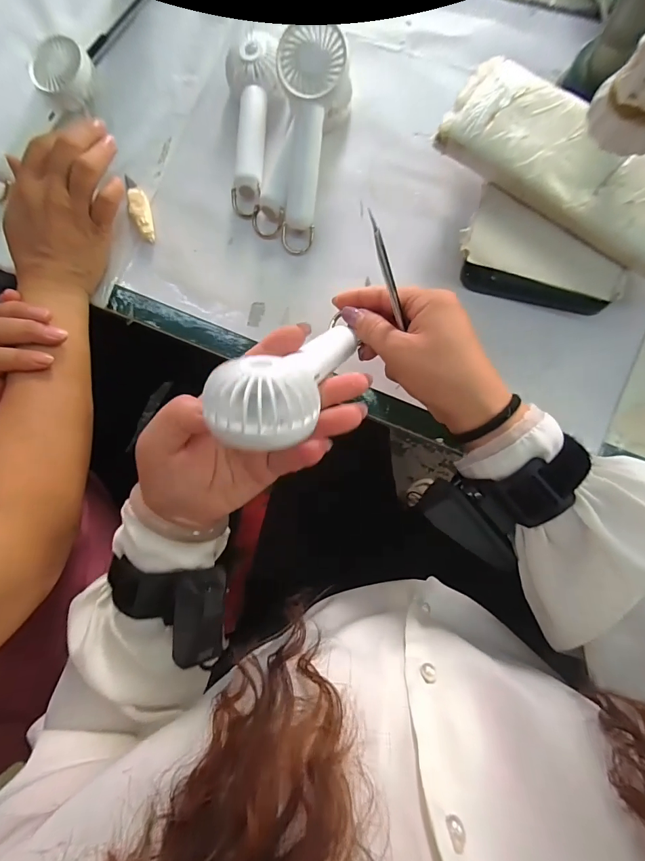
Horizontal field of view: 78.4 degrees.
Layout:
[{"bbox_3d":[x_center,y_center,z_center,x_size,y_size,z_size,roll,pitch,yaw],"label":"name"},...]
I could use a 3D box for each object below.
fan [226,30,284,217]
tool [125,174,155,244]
[{"bbox_3d":[-0.062,-0.276,0.359,0.048,0.032,0.147,-2,84,7],"label":"fan"},{"bbox_3d":[-0.175,-0.213,0.378,0.019,0.008,0.074,-26,82,4],"label":"tool"}]

